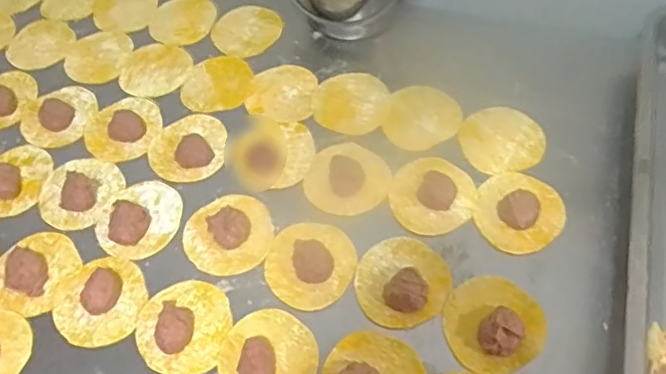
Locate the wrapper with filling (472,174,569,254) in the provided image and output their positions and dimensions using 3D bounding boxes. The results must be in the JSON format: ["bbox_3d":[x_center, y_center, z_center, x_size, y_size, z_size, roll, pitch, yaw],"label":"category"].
[{"bbox_3d":[0.173,0.020,0.531,0.078,0.014,0.083,-1,59,1],"label":"wrapper with filling"}]

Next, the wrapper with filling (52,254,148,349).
[{"bbox_3d":[-0.206,0.099,0.510,0.078,0.029,0.080,-1,59,1],"label":"wrapper with filling"}]

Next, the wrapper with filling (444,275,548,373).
[{"bbox_3d":[0.134,0.111,0.477,0.079,0.020,0.083,-1,59,1],"label":"wrapper with filling"}]

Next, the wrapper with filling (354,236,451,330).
[{"bbox_3d":[0.061,0.079,0.504,0.080,0.023,0.079,-1,59,1],"label":"wrapper with filling"}]

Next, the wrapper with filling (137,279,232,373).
[{"bbox_3d":[-0.128,0.116,0.492,0.077,0.018,0.082,12,60,9],"label":"wrapper with filling"}]

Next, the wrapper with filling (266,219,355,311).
[{"bbox_3d":[-0.021,0.067,0.517,0.077,0.012,0.081,-1,59,1],"label":"wrapper with filling"}]

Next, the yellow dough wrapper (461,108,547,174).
[{"bbox_3d":[0.170,-0.049,0.577,0.081,0.004,0.075,-7,59,-2],"label":"yellow dough wrapper"}]

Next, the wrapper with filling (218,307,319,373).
[{"bbox_3d":[-0.055,0.138,0.475,0.079,0.021,0.082,-1,59,1],"label":"wrapper with filling"}]

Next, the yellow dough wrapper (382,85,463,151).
[{"bbox_3d":[0.089,-0.074,0.598,0.079,0.006,0.079,-1,59,1],"label":"yellow dough wrapper"}]

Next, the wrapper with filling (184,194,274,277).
[{"bbox_3d":[-0.099,0.041,0.538,0.080,0.019,0.077,-1,59,1],"label":"wrapper with filling"}]

